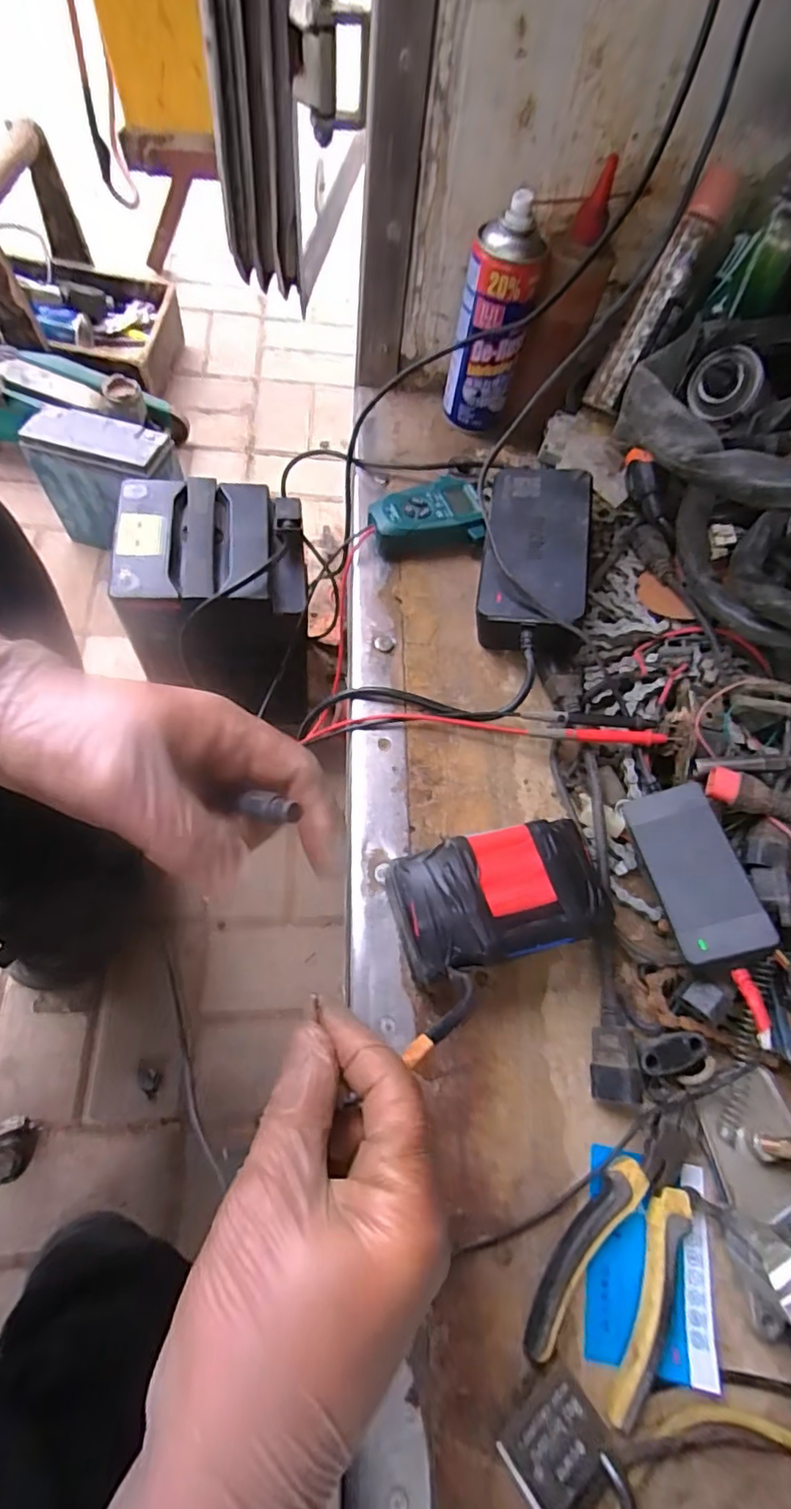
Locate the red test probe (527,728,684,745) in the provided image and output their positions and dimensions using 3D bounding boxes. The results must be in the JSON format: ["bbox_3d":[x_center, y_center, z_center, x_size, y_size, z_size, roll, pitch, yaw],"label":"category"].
[{"bbox_3d":[0.161,-0.013,0.442,0.114,0.016,0.011,5,65,2],"label":"red test probe"}]

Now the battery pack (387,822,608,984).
[{"bbox_3d":[0.065,0.092,0.370,0.135,0.058,0.077,-11,67,-12],"label":"battery pack"}]

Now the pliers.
[{"bbox_3d":[0.131,0.268,0.320,0.068,0.016,0.145,33,65,8],"label":"pliers"}]

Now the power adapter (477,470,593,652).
[{"bbox_3d":[0.117,-0.171,0.498,0.082,0.054,0.182,12,64,-1],"label":"power adapter"}]

